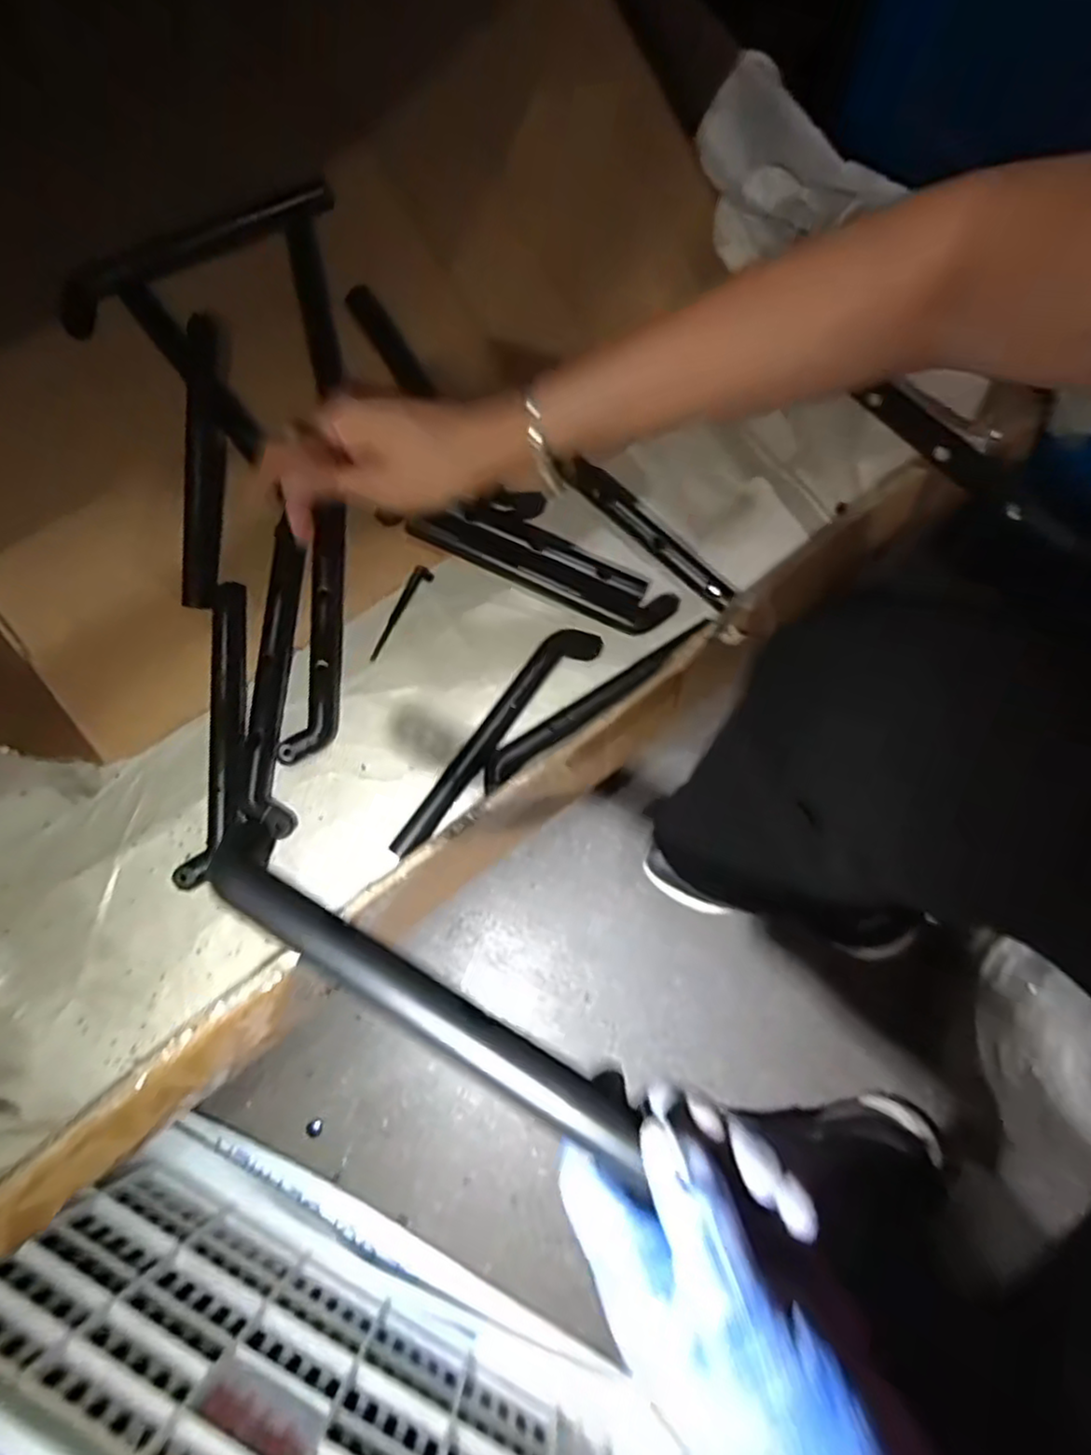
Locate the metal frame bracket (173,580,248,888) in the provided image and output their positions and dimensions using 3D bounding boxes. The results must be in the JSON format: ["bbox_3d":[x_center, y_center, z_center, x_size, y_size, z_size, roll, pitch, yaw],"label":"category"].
[{"bbox_3d":[-0.270,0.001,0.580,0.038,0.026,0.251,3,74,3],"label":"metal frame bracket"}]

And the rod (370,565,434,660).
[{"bbox_3d":[-0.129,-0.102,0.622,0.018,0.007,0.096,25,76,8],"label":"rod"}]

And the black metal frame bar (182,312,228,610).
[{"bbox_3d":[-0.290,-0.222,0.592,0.028,0.024,0.236,3,94,2],"label":"black metal frame bar"}]

